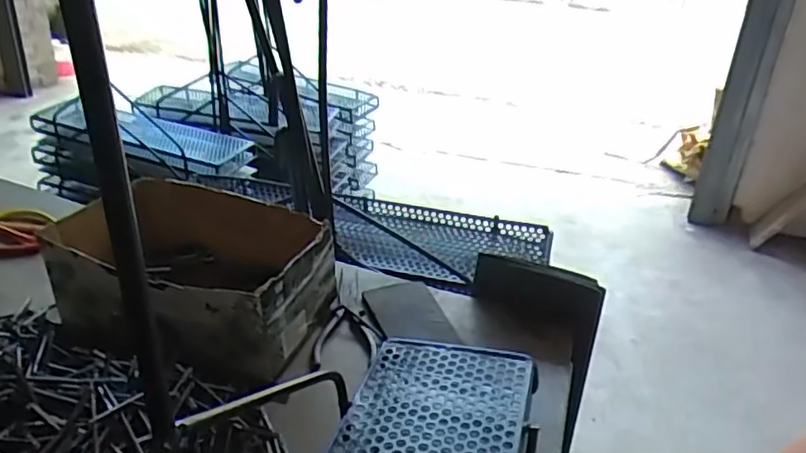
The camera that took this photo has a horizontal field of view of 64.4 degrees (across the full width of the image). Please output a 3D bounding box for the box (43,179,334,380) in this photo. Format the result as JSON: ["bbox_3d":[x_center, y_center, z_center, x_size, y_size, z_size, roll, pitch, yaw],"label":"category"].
[{"bbox_3d":[-0.223,0.058,0.734,0.254,0.114,0.195,11,28,16],"label":"box"}]

